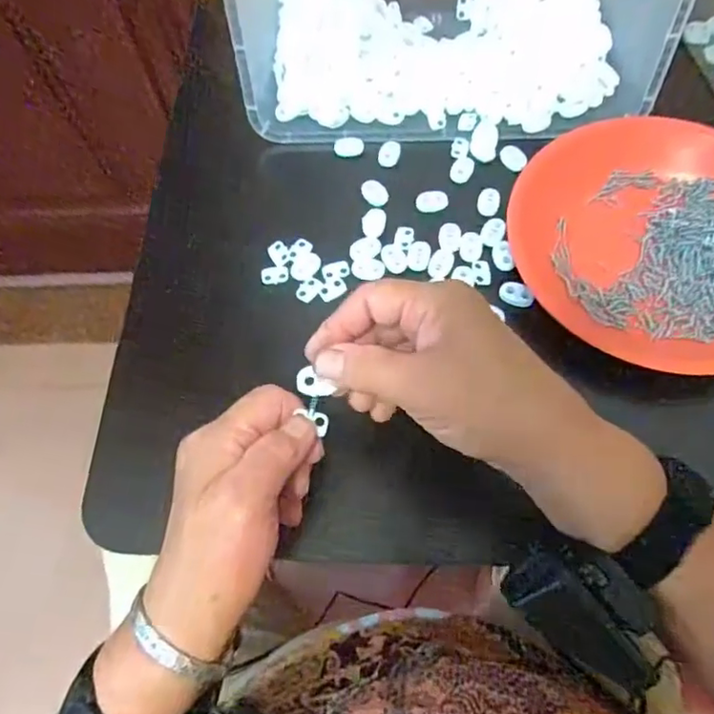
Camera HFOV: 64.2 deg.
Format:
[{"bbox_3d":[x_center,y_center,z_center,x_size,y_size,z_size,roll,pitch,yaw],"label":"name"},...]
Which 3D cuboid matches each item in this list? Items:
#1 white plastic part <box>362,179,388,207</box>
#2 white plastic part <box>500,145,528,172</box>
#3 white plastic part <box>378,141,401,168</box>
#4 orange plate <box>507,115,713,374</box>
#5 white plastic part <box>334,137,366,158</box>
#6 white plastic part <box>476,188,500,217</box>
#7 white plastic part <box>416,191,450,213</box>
[{"bbox_3d":[0.014,-0.121,0.418,0.017,0.006,0.023,-38,69,-13],"label":"white plastic part"},{"bbox_3d":[0.117,-0.149,0.425,0.017,0.004,0.024,-22,67,-7],"label":"white plastic part"},{"bbox_3d":[0.025,-0.155,0.434,0.015,0.005,0.022,12,67,8],"label":"white plastic part"},{"bbox_3d":[0.207,-0.081,0.376,0.188,0.028,0.186,-1,66,2],"label":"orange plate"},{"bbox_3d":[-0.006,-0.162,0.439,0.022,0.007,0.013,-1,66,3],"label":"white plastic part"},{"bbox_3d":[0.095,-0.112,0.409,0.016,0.004,0.024,9,67,7],"label":"white plastic part"},{"bbox_3d":[0.055,-0.112,0.411,0.022,0.005,0.016,6,66,5],"label":"white plastic part"}]

